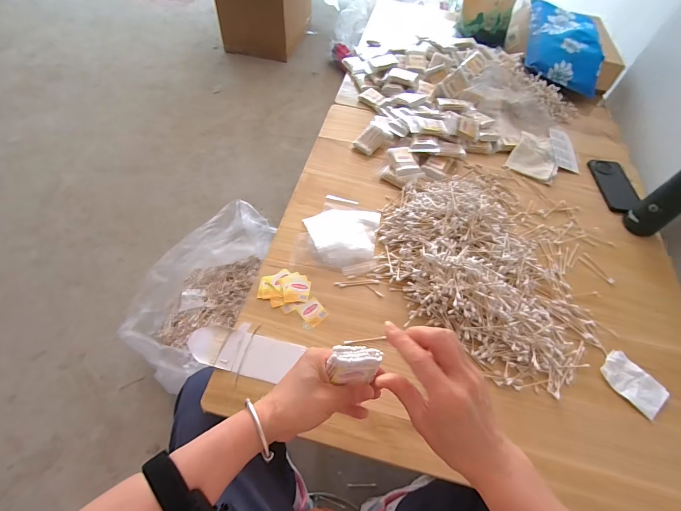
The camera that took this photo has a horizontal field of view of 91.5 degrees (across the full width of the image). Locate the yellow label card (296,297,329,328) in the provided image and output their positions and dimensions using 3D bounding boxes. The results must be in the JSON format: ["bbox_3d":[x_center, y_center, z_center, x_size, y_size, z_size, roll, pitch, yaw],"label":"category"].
[{"bbox_3d":[-0.047,0.096,0.567,0.037,0.004,0.045,-35,65,-24],"label":"yellow label card"}]

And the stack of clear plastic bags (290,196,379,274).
[{"bbox_3d":[-0.004,-0.051,0.655,0.155,0.025,0.177,8,56,1],"label":"stack of clear plastic bags"}]

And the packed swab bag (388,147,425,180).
[{"bbox_3d":[0.146,-0.208,0.746,0.061,0.015,0.087,-11,70,-8],"label":"packed swab bag"}]

